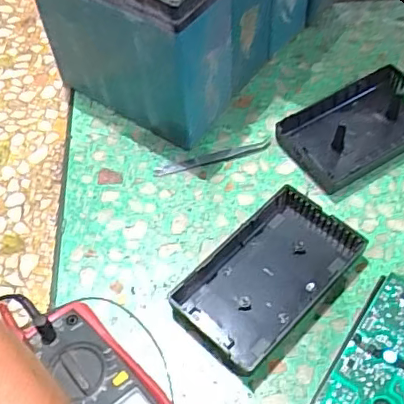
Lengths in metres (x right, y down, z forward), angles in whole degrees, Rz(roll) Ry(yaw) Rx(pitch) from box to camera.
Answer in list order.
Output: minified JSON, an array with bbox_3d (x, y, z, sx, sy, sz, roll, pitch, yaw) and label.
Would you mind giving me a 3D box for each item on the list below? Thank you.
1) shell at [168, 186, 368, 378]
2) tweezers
[{"bbox_3d":[0.056,0.061,0.469,0.089,0.022,0.152,38,65,26],"label":"shell"},{"bbox_3d":[0.011,-0.043,0.551,0.116,0.004,0.012,-16,55,-7],"label":"tweezers"}]

